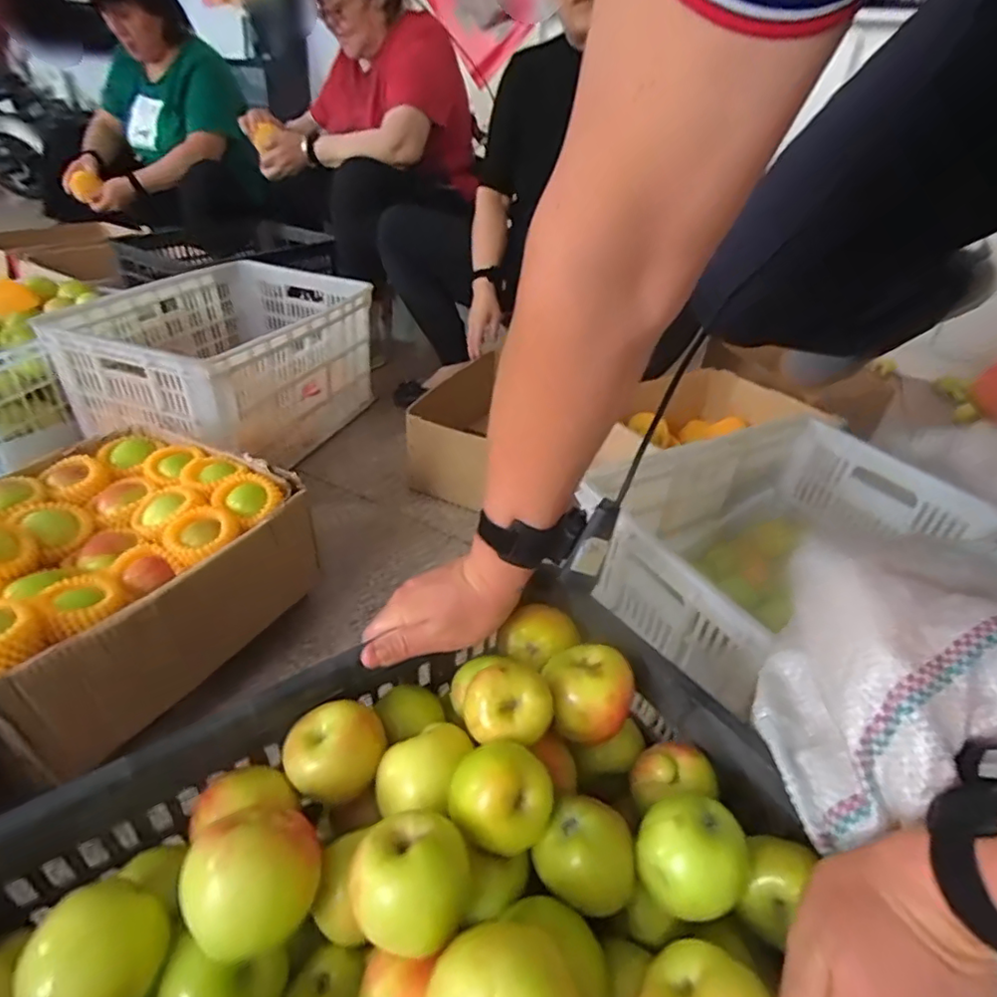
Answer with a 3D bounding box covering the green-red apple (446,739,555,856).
[{"bbox_3d":[0.000,0.177,0.334,0.059,0.047,0.052,8,34,3],"label":"green-red apple"}]

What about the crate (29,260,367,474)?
[{"bbox_3d":[-0.551,-0.296,1.221,0.391,0.258,0.570,16,35,14],"label":"crate"}]

